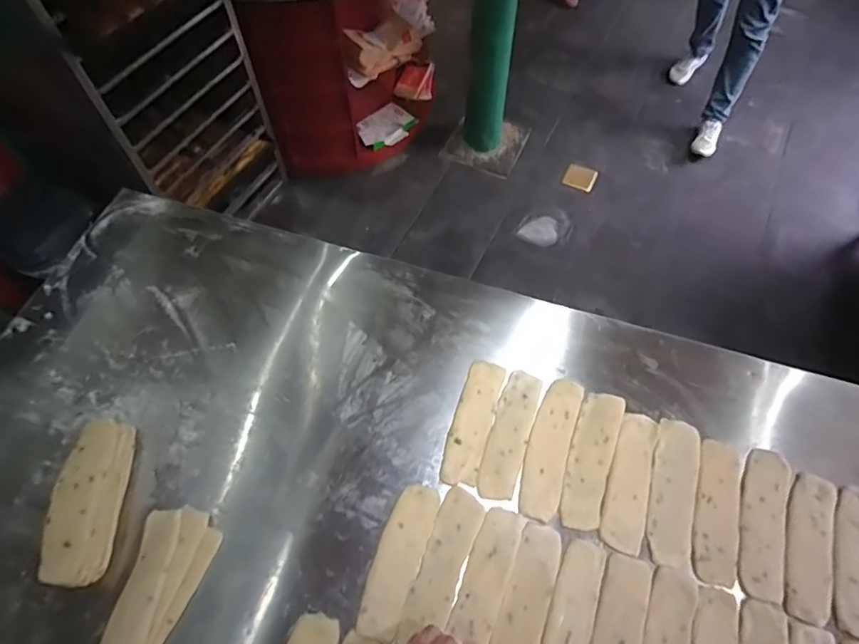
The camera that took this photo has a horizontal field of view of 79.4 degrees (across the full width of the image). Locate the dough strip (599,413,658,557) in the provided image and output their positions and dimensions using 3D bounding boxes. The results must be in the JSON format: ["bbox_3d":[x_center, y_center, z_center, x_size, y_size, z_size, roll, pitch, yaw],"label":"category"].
[{"bbox_3d":[0.281,0.219,0.725,0.056,0.004,0.193,17,61,10],"label":"dough strip"}]

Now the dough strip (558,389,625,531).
[{"bbox_3d":[0.233,0.192,0.739,0.058,0.006,0.202,19,62,11],"label":"dough strip"}]

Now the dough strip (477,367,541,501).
[{"bbox_3d":[0.118,0.161,0.756,0.055,0.004,0.193,17,61,10],"label":"dough strip"}]

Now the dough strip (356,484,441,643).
[{"bbox_3d":[-0.039,0.306,0.672,0.056,0.008,0.187,18,61,10],"label":"dough strip"}]

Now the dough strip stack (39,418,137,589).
[{"bbox_3d":[-0.446,0.233,0.685,0.065,0.061,0.203,-5,60,-3],"label":"dough strip stack"}]

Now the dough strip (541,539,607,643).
[{"bbox_3d":[0.175,0.370,0.636,0.053,0.004,0.193,19,61,11],"label":"dough strip"}]

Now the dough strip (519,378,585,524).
[{"bbox_3d":[0.176,0.176,0.748,0.058,0.004,0.210,18,61,10],"label":"dough strip"}]

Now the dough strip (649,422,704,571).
[{"bbox_3d":[0.341,0.232,0.717,0.058,0.004,0.200,17,61,10],"label":"dough strip"}]

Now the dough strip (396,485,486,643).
[{"bbox_3d":[0.018,0.310,0.667,0.056,0.004,0.189,21,62,12],"label":"dough strip"}]

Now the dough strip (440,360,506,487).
[{"bbox_3d":[0.066,0.145,0.763,0.054,0.007,0.189,15,61,9],"label":"dough strip"}]

